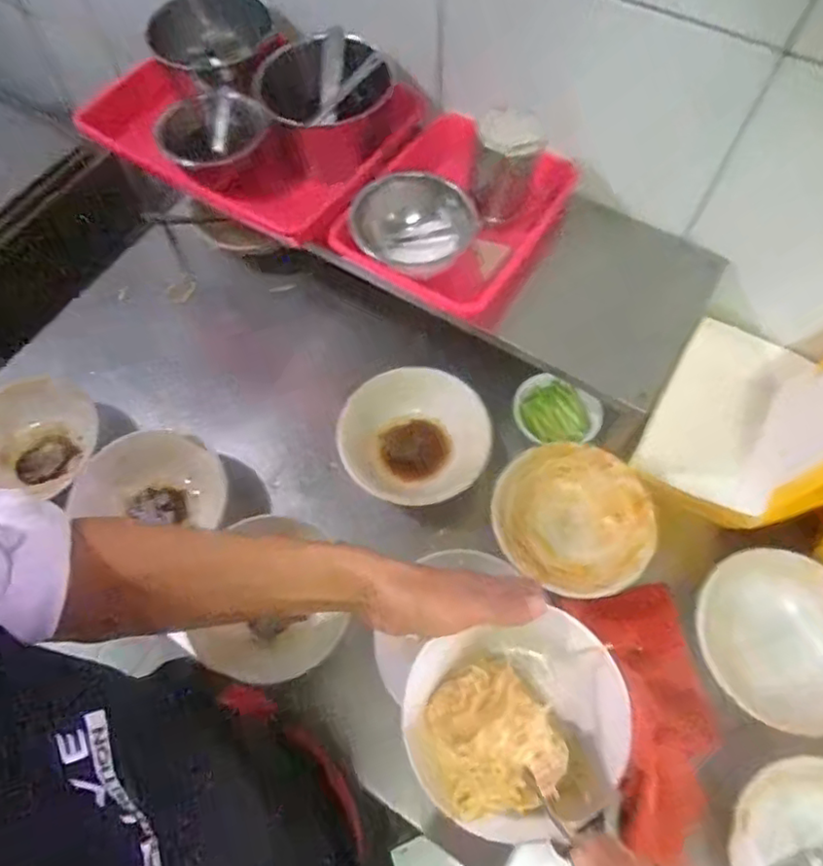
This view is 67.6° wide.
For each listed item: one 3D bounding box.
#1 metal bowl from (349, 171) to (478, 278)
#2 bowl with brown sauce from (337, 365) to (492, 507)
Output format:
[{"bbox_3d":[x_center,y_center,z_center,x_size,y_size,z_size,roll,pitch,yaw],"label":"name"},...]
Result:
[{"bbox_3d":[0.003,-0.212,0.626,0.100,0.054,0.099,-1,65,1],"label":"metal bowl"},{"bbox_3d":[0.004,0.009,0.678,0.156,0.052,0.155,-1,65,1],"label":"bowl with brown sauce"}]

